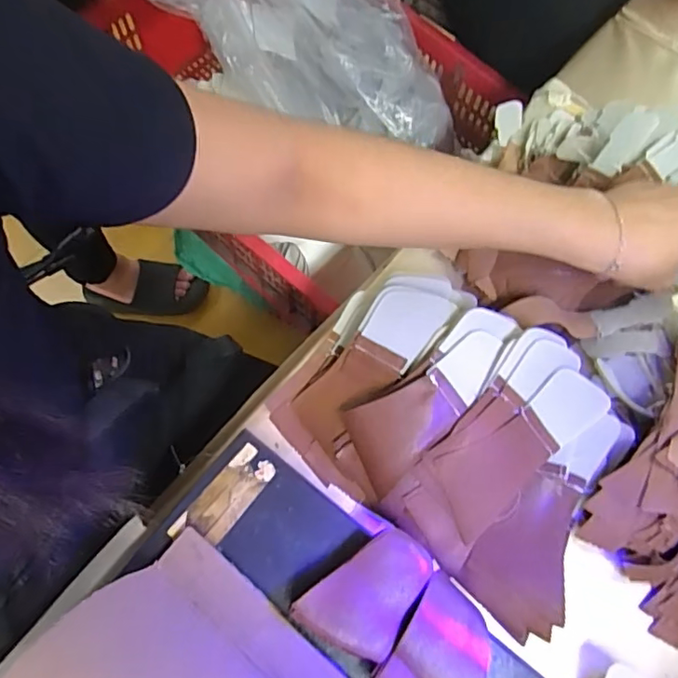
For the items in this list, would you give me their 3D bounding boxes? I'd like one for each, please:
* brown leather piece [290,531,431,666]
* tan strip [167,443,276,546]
[{"bbox_3d":[0.017,0.160,0.360,0.062,0.015,0.080,32,73,8],"label":"brown leather piece"},{"bbox_3d":[-0.080,0.114,0.392,0.031,0.004,0.078,40,73,10],"label":"tan strip"}]

